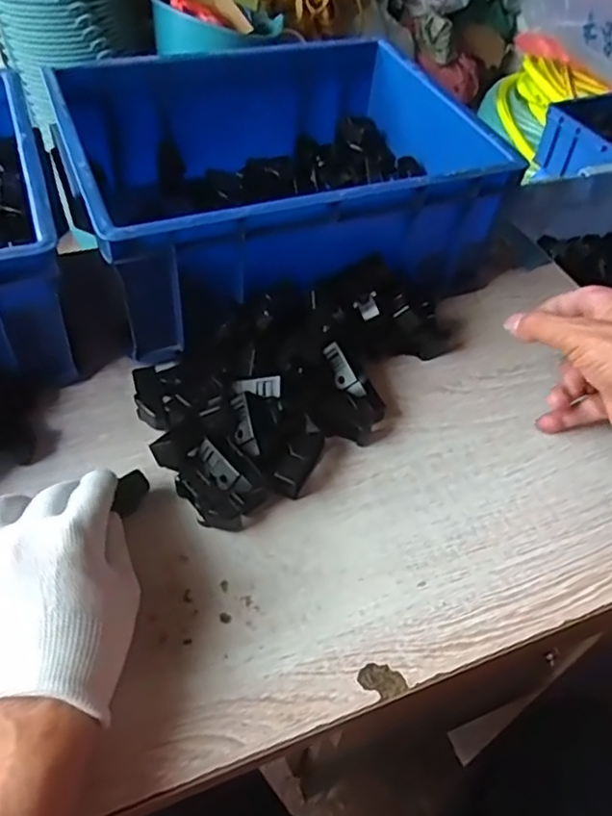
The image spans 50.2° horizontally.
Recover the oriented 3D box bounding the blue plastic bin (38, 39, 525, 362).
[{"bbox_3d":[-0.029,-0.200,0.589,0.327,0.132,0.259,-14,53,-17],"label":"blue plastic bin"}]

